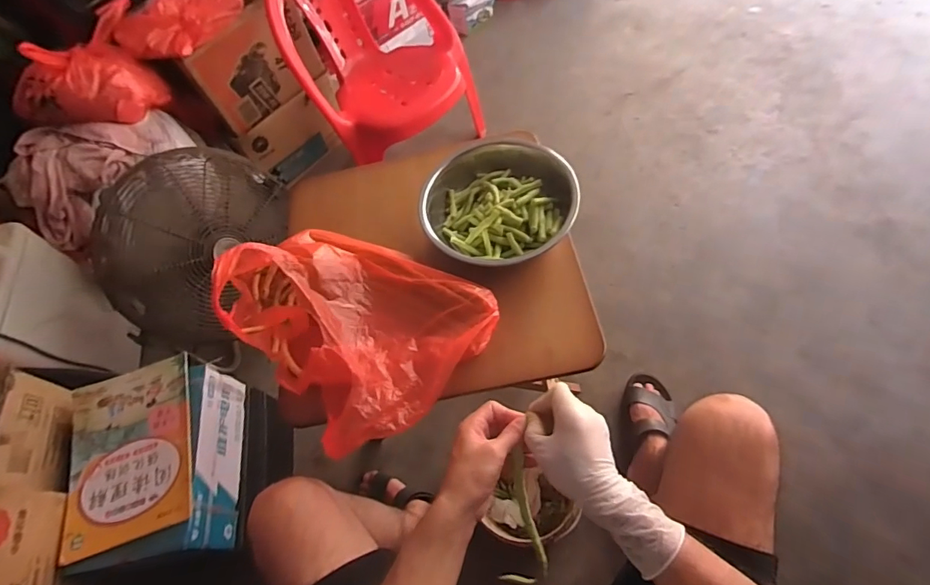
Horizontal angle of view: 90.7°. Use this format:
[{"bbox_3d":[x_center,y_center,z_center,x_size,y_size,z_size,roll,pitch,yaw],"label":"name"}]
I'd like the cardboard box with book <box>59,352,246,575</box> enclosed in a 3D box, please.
[{"bbox_3d":[-0.564,0.306,0.837,0.235,0.127,0.327,-14,59,3],"label":"cardboard box with book"}]

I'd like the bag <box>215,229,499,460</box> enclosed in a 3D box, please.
[{"bbox_3d":[-0.145,0.019,0.613,0.284,0.174,0.300,-40,61,-13],"label":"bag"}]

